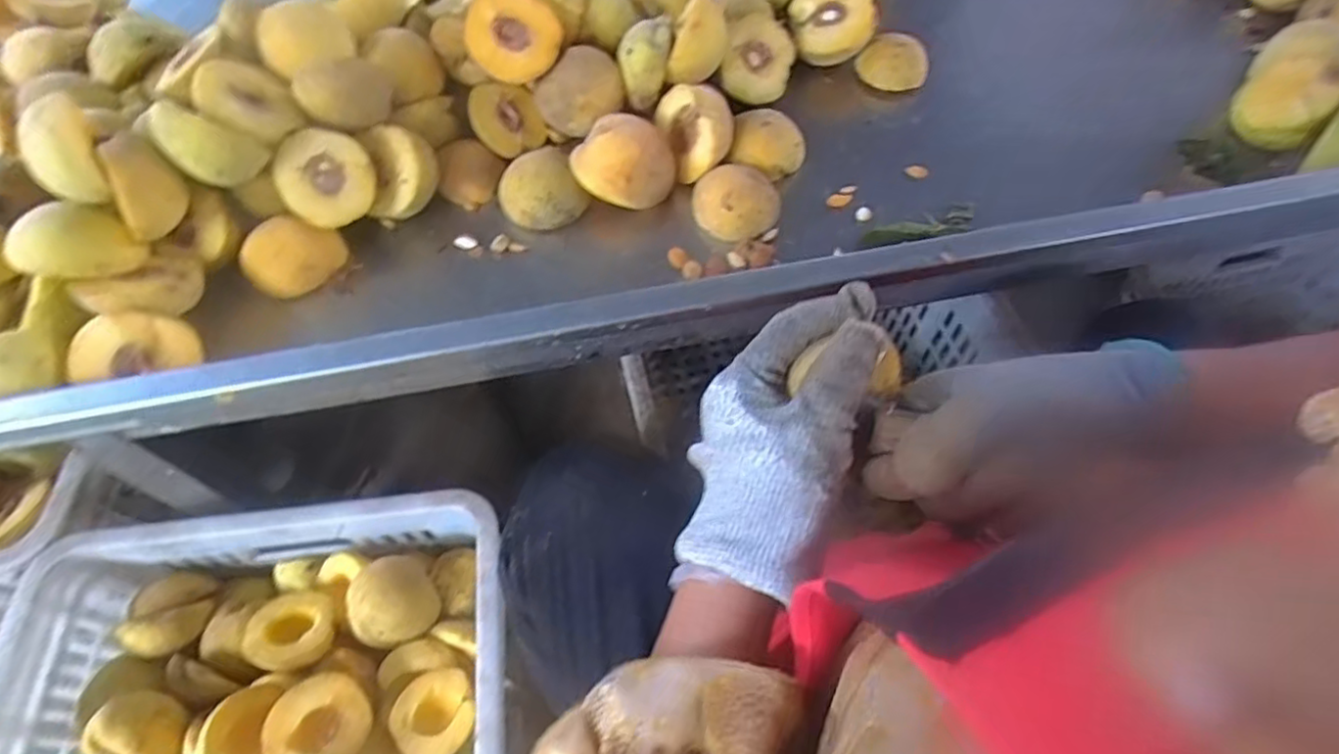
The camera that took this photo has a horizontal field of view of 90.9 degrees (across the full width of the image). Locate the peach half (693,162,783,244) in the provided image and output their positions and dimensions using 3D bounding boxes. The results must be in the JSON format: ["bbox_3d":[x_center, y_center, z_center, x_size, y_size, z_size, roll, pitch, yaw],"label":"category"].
[{"bbox_3d":[0.051,-0.132,0.494,0.066,0.029,0.052,5,58,3],"label":"peach half"}]

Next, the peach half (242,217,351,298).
[{"bbox_3d":[-0.265,-0.087,0.470,0.064,0.031,0.053,-38,93,1],"label":"peach half"}]

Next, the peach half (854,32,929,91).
[{"bbox_3d":[0.197,-0.277,0.581,0.061,0.049,0.011,11,14,-3],"label":"peach half"}]

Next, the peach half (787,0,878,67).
[{"bbox_3d":[0.144,-0.317,0.588,0.075,0.040,0.079,12,59,7],"label":"peach half"}]

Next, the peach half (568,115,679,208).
[{"bbox_3d":[-0.031,-0.162,0.491,0.071,0.039,0.052,16,60,10],"label":"peach half"}]

